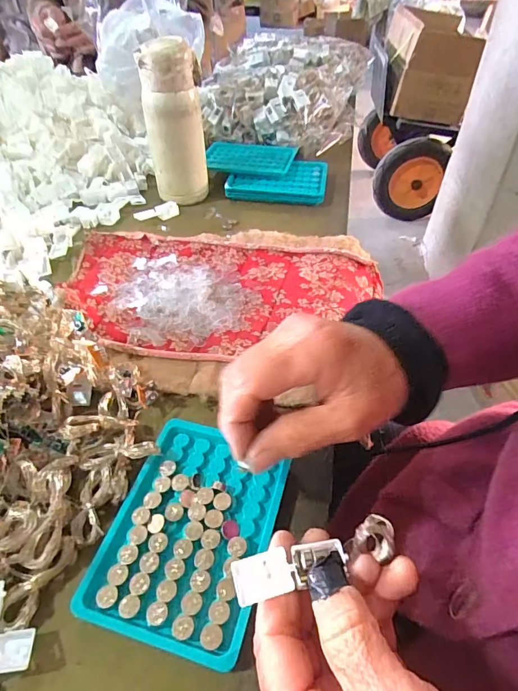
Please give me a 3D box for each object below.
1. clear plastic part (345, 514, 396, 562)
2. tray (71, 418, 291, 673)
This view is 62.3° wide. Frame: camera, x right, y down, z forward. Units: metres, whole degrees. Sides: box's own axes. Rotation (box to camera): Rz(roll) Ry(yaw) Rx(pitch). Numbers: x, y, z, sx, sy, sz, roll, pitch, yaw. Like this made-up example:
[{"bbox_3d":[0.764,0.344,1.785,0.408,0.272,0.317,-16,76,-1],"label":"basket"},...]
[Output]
[{"bbox_3d":[0.067,0.115,0.259,0.028,0.013,0.023,6,46,-1],"label":"clear plastic part"},{"bbox_3d":[-0.042,0.112,0.267,0.096,0.019,0.130,11,46,10],"label":"tray"}]

